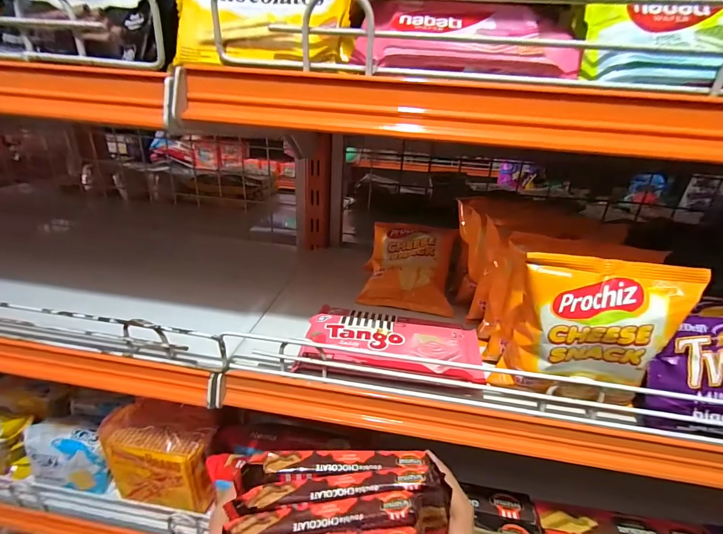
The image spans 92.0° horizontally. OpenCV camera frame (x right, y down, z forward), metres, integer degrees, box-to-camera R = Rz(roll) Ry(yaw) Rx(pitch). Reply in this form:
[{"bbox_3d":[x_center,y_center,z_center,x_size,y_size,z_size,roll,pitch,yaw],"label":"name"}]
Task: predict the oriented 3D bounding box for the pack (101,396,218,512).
[{"bbox_3d":[-0.260,0.255,0.478,0.143,0.126,0.069,8,25,8],"label":"pack"}]

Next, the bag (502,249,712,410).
[{"bbox_3d":[0.178,0.051,0.269,0.114,0.112,0.028,8,25,10],"label":"bag"}]

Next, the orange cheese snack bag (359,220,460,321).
[{"bbox_3d":[0.067,-0.006,0.484,0.120,0.039,0.140,3,53,18],"label":"orange cheese snack bag"}]

